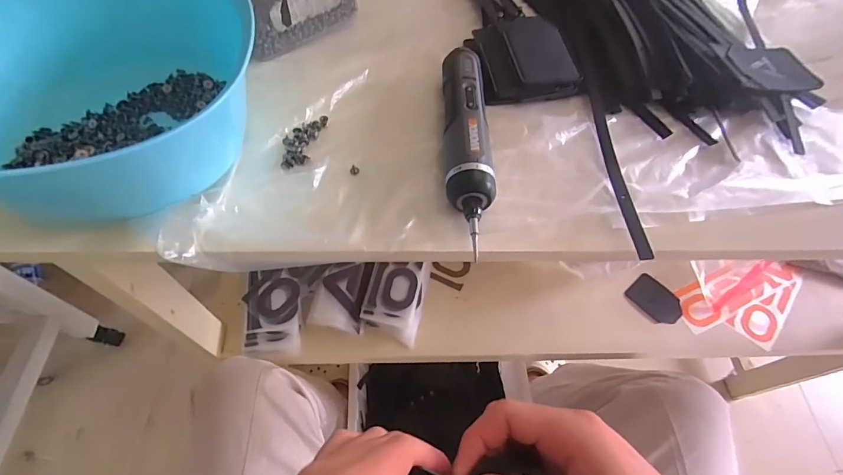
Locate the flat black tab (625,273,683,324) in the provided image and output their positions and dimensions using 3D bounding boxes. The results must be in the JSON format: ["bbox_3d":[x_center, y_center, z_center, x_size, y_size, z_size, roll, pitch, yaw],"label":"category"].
[{"bbox_3d":[0.393,0.104,0.694,0.070,0.010,0.084,-35,66,-22],"label":"flat black tab"}]

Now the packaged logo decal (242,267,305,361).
[{"bbox_3d":[-0.225,0.111,0.626,0.085,0.015,0.133,0,63,-9],"label":"packaged logo decal"}]

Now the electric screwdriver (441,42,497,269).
[{"bbox_3d":[0.036,-0.077,0.335,0.036,0.038,0.196,2,58,-2],"label":"electric screwdriver"}]

